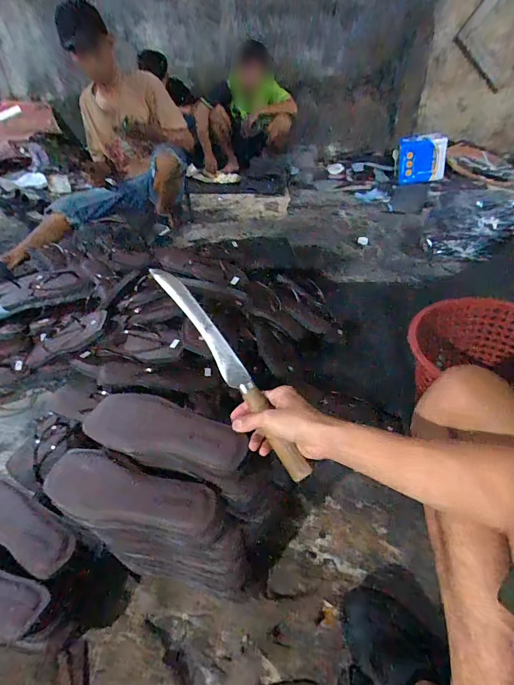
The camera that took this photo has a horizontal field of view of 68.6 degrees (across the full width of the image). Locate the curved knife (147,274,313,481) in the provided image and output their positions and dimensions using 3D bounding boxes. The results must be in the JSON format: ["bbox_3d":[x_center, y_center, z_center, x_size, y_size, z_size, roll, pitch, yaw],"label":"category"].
[{"bbox_3d":[-0.038,0.030,0.511,0.025,0.025,0.344,-29,76,-28],"label":"curved knife"}]

